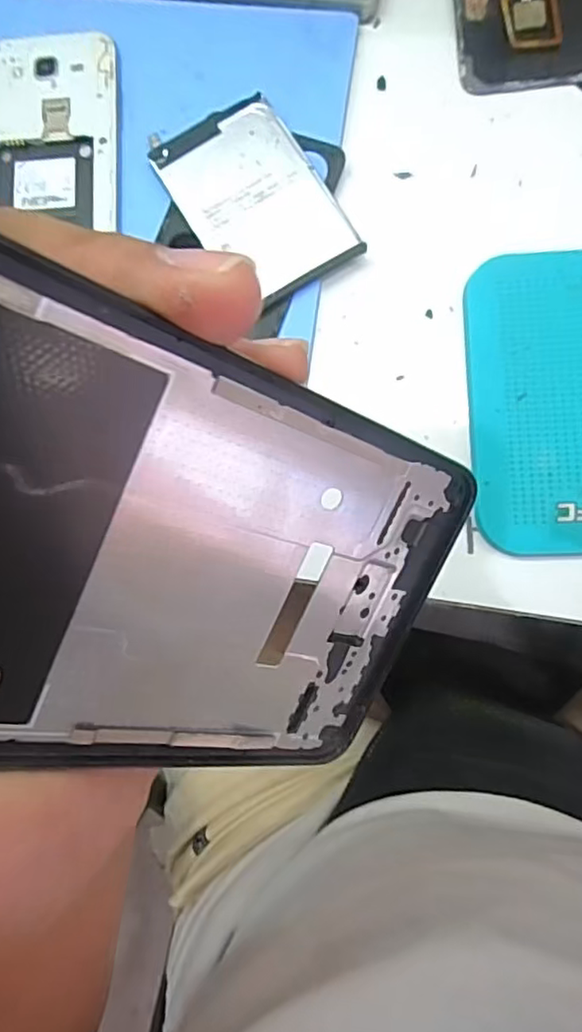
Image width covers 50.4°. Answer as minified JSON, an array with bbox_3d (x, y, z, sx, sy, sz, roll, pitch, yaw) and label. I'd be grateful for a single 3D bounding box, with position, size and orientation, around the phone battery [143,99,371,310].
[{"bbox_3d":[-0.017,-0.147,0.290,0.062,0.005,0.094,-32,84,-2],"label":"phone battery"}]

